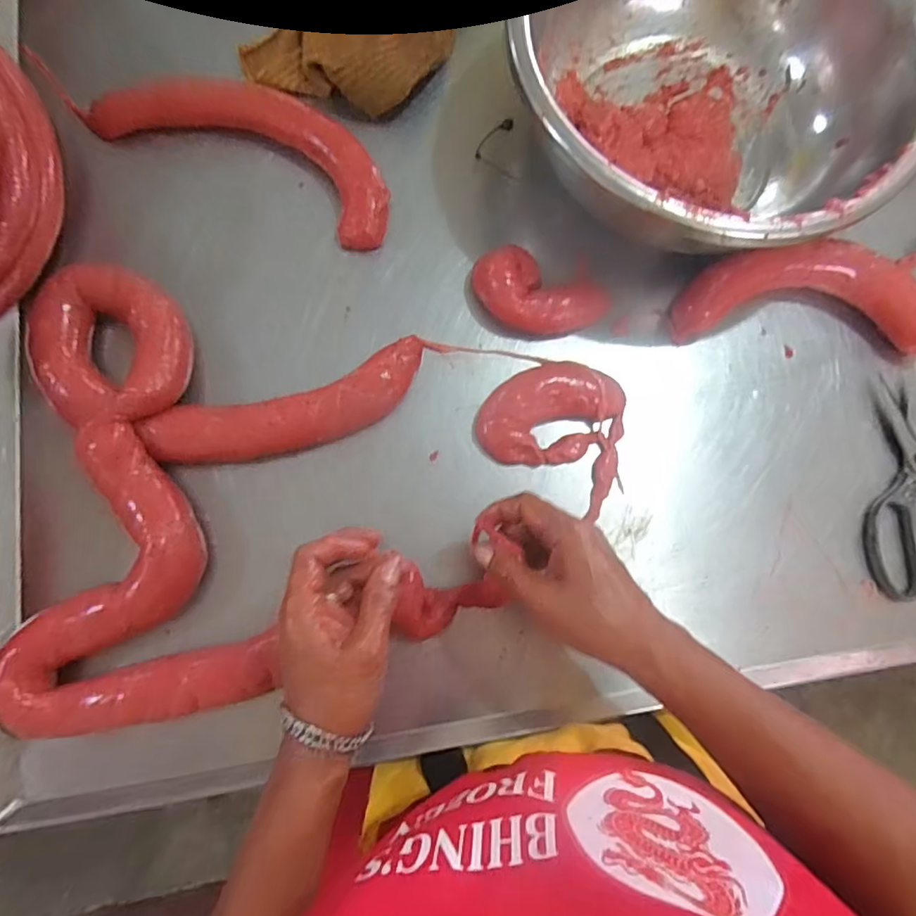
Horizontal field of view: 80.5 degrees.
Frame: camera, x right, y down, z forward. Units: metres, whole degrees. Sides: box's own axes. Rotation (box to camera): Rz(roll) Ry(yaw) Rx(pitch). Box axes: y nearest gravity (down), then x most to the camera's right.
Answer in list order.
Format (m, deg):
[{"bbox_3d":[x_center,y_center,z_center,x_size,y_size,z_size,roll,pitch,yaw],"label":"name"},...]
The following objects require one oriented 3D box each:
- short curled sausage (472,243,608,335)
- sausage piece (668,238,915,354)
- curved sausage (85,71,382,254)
[{"bbox_3d":[0.074,-0.146,0.486,0.122,0.032,0.066,18,80,-1],"label":"short curled sausage"},{"bbox_3d":[0.319,-0.148,0.492,0.244,0.039,0.089,3,81,-3],"label":"sausage piece"},{"bbox_3d":[-0.188,-0.291,0.495,0.290,0.030,0.098,26,80,0],"label":"curved sausage"}]

